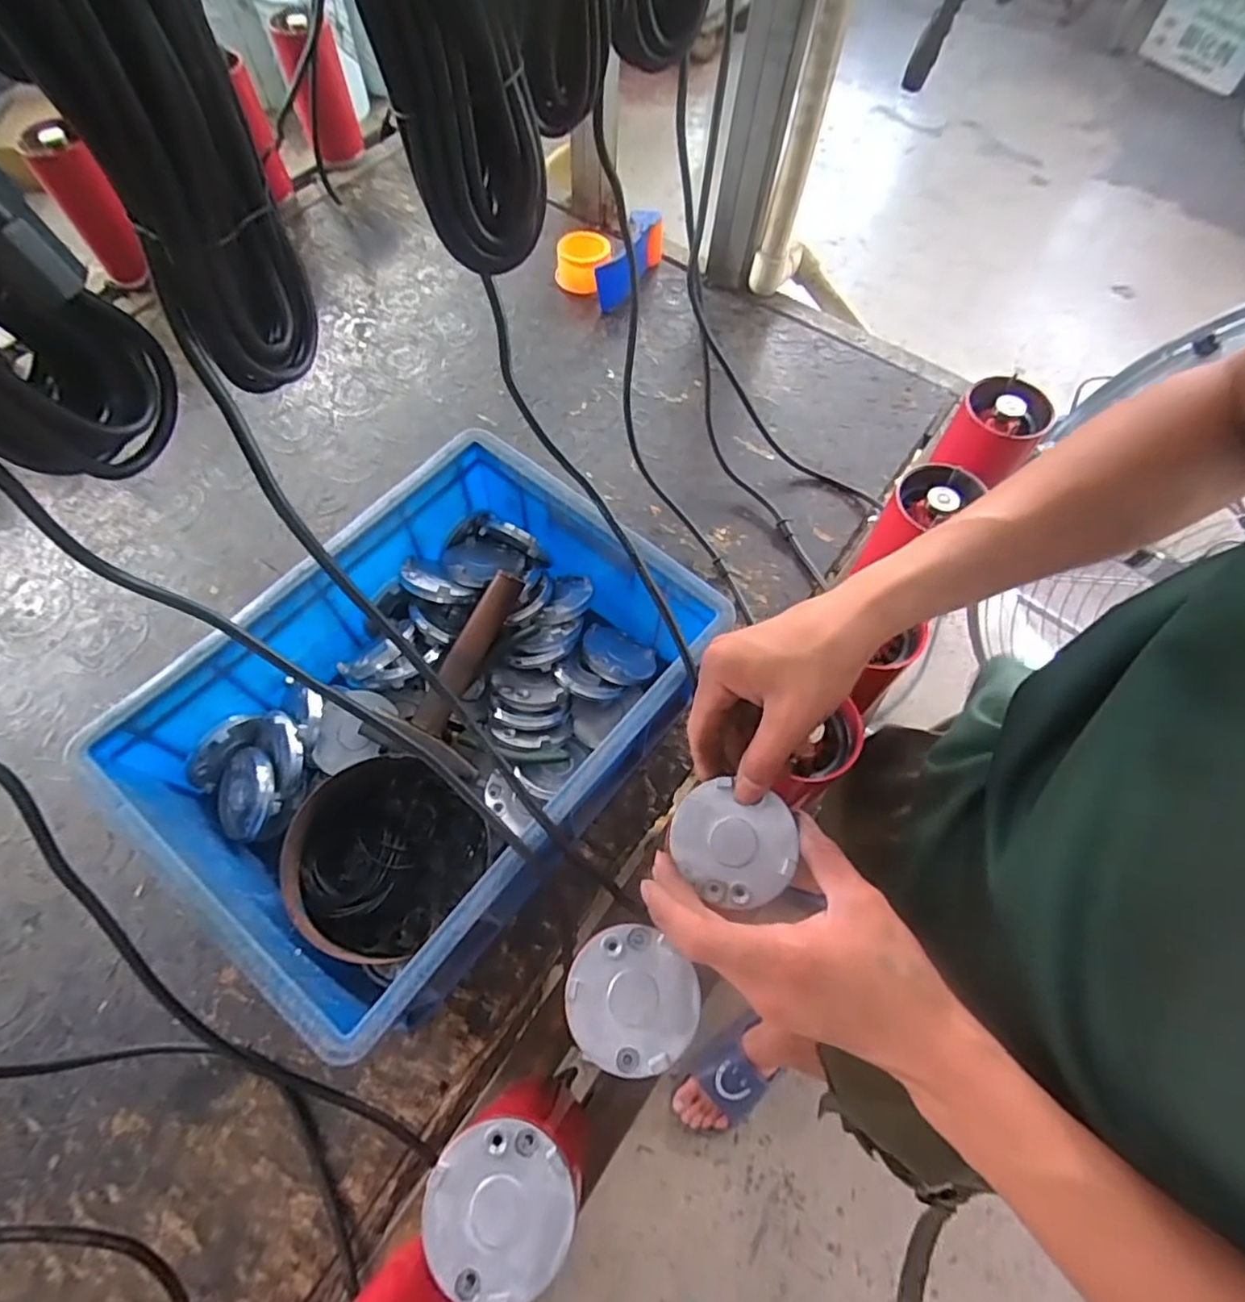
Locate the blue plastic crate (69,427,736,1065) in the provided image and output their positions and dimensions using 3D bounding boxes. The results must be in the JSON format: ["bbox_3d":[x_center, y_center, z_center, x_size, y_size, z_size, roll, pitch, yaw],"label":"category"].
[{"bbox_3d":[-0.146,0.052,0.533,0.285,0.152,0.388,37,69,15],"label":"blue plastic crate"}]

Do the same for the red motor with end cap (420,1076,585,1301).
[{"bbox_3d":[-0.063,0.318,0.400,0.070,0.172,0.072,1,65,-1],"label":"red motor with end cap"}]

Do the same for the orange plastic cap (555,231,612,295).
[{"bbox_3d":[-0.054,-0.523,0.868,0.070,0.045,0.064,1,65,-1],"label":"orange plastic cap"}]

